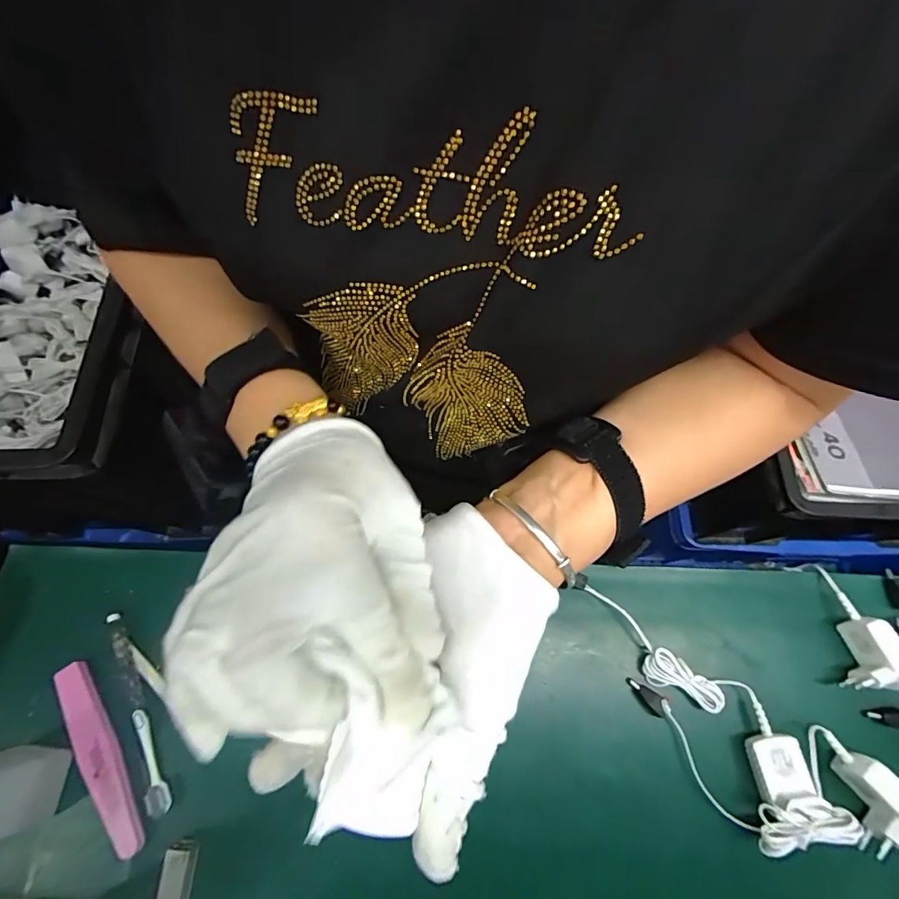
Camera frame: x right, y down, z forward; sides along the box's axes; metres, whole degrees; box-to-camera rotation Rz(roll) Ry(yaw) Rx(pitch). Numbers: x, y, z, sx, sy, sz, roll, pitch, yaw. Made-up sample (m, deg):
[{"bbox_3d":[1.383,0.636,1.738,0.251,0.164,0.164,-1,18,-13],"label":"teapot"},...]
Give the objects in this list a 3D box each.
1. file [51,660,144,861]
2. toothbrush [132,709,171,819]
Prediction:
[{"bbox_3d":[-0.325,0.282,0.412,0.028,0.013,0.173,-34,73,-11],"label":"file"},{"bbox_3d":[-0.276,0.287,0.412,0.014,0.013,0.089,-24,71,-7],"label":"toothbrush"}]

